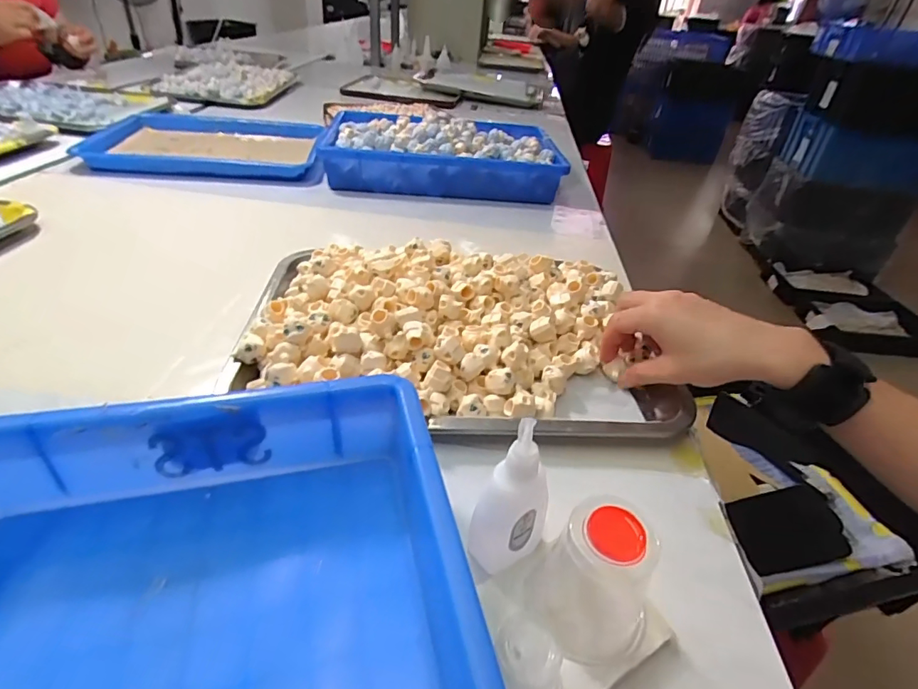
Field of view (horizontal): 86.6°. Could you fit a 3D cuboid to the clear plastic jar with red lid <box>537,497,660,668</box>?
[{"bbox_3d":[0.066,0.111,0.231,0.056,0.073,0.052,4,37,-3],"label":"clear plastic jar with red lid"}]

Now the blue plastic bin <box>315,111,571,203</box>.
[{"bbox_3d":[-0.027,-0.316,0.782,0.360,0.058,0.232,2,37,-7],"label":"blue plastic bin"}]

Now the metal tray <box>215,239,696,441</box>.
[{"bbox_3d":[0.001,-0.024,0.421,0.350,0.049,0.248,4,37,-4],"label":"metal tray"}]

